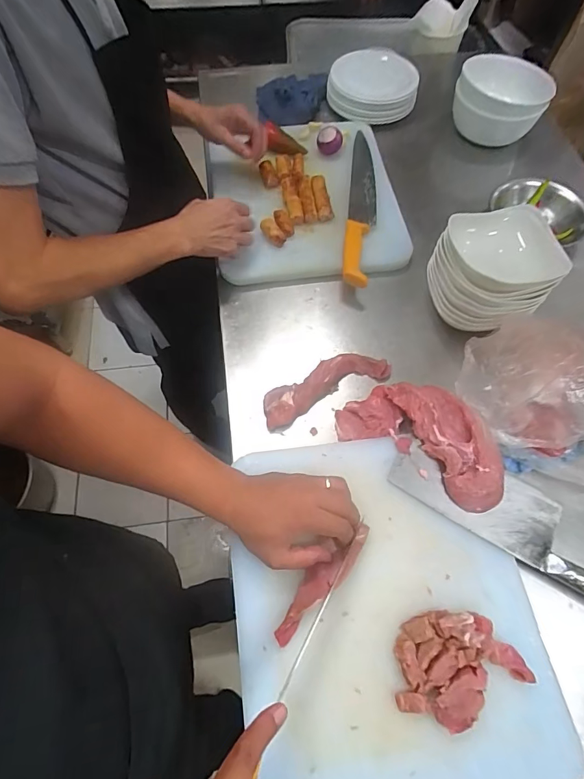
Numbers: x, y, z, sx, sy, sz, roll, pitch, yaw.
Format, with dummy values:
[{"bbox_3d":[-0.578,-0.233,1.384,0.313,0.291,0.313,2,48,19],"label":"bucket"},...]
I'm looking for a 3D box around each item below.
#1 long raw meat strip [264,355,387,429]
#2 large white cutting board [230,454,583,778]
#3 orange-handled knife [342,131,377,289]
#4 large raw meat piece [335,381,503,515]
[{"bbox_3d":[0.050,-0.008,0.619,0.201,0.023,0.058,-24,67,-12],"label":"long raw meat strip"},{"bbox_3d":[0.106,0.249,0.472,0.333,0.028,0.369,-7,64,-4],"label":"large white cutting board"},{"bbox_3d":[0.128,-0.340,0.754,0.050,0.027,0.380,7,64,3],"label":"orange-handled knife"},{"bbox_3d":[0.184,0.056,0.567,0.221,0.054,0.133,31,68,13],"label":"large raw meat piece"}]

